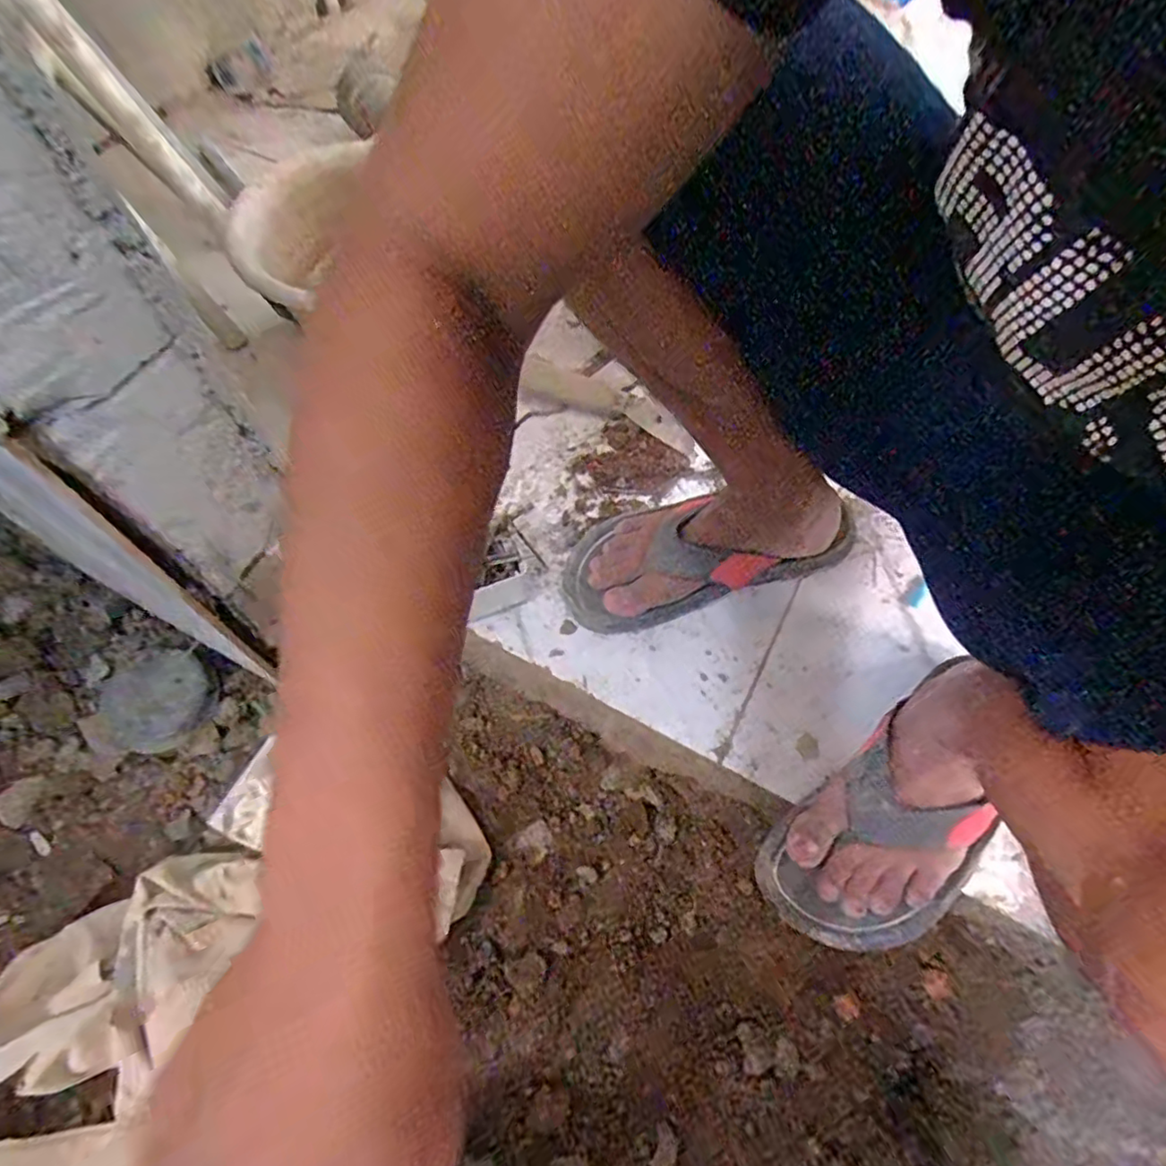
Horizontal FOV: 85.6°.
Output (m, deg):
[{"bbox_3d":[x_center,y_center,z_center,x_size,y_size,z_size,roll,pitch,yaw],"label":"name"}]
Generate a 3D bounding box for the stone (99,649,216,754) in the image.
[{"bbox_3d":[-0.521,0.136,0.768,0.137,0.042,0.122,40,67,19],"label":"stone"}]

